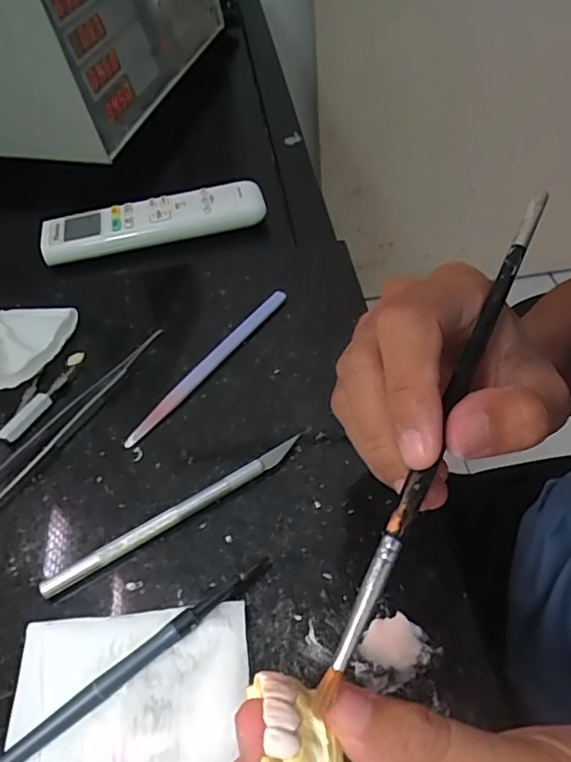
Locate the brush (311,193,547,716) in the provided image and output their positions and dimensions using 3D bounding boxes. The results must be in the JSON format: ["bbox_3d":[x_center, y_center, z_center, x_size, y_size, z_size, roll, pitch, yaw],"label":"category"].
[{"bbox_3d":[0.051,0.009,0.176,0.007,0.009,0.184,21,70,21],"label":"brush"}]

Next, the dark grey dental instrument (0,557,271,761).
[{"bbox_3d":[-0.073,0.123,0.224,0.163,0.007,0.008,-32,54,-21],"label":"dark grey dental instrument"}]

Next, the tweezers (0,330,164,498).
[{"bbox_3d":[-0.121,0.018,0.314,0.021,0.010,0.143,31,58,27],"label":"tweezers"}]

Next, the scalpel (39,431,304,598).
[{"bbox_3d":[-0.051,0.063,0.273,0.137,0.008,0.009,-27,53,-17],"label":"scalpel"}]

